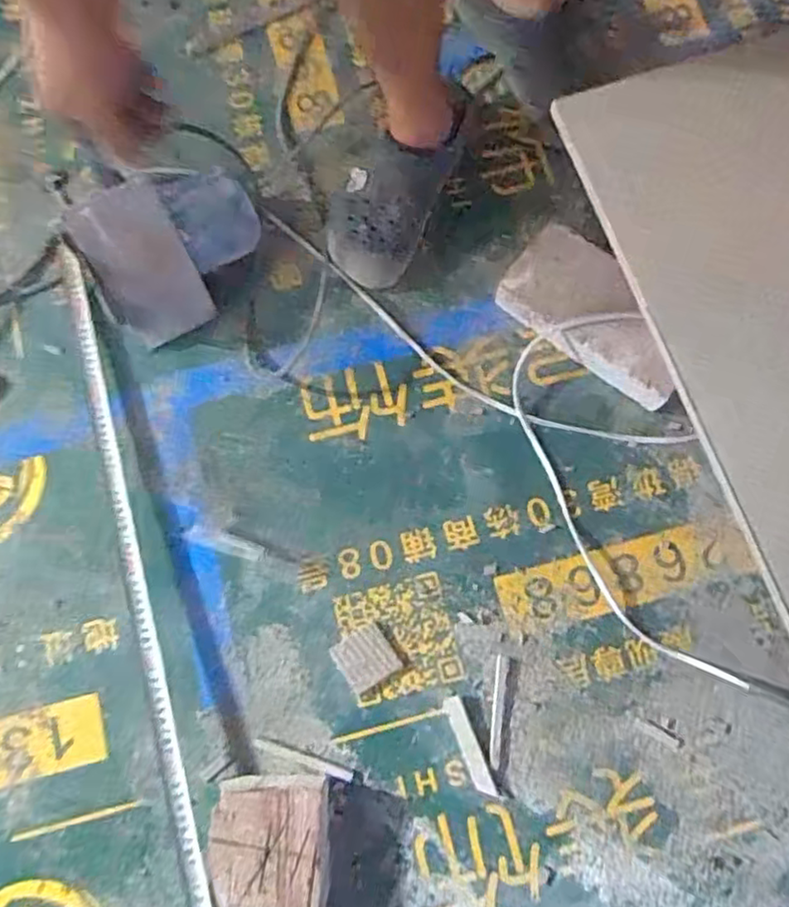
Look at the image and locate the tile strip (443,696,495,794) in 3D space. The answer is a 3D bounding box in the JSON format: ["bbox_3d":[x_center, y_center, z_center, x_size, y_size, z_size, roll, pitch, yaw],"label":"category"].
[{"bbox_3d":[0.075,0.295,0.664,0.019,0.004,0.100,-22,79,-5],"label":"tile strip"}]

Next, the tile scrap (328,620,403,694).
[{"bbox_3d":[-0.031,0.214,0.690,0.057,0.004,0.057,-33,80,-7],"label":"tile scrap"}]

